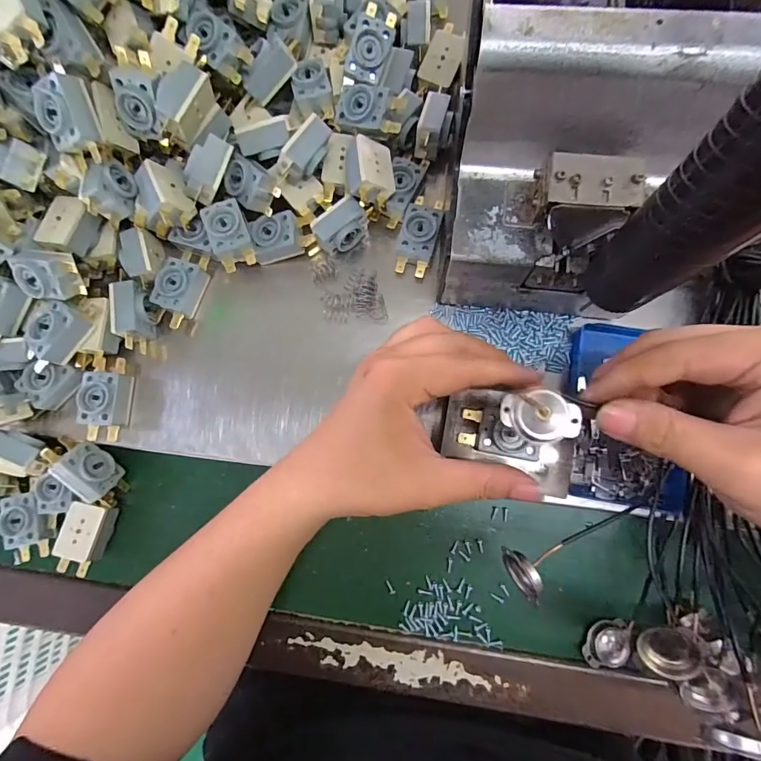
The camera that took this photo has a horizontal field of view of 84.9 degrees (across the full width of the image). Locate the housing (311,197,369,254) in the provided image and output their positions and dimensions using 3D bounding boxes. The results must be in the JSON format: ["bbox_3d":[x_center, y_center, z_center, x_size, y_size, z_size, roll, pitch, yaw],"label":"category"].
[{"bbox_3d":[-0.028,-0.109,0.302,0.041,0.031,0.021,-32,82,0],"label":"housing"}]

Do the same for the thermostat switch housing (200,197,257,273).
[{"bbox_3d":[-0.103,-0.100,0.286,0.026,0.017,0.047,-20,82,2],"label":"thermostat switch housing"}]

